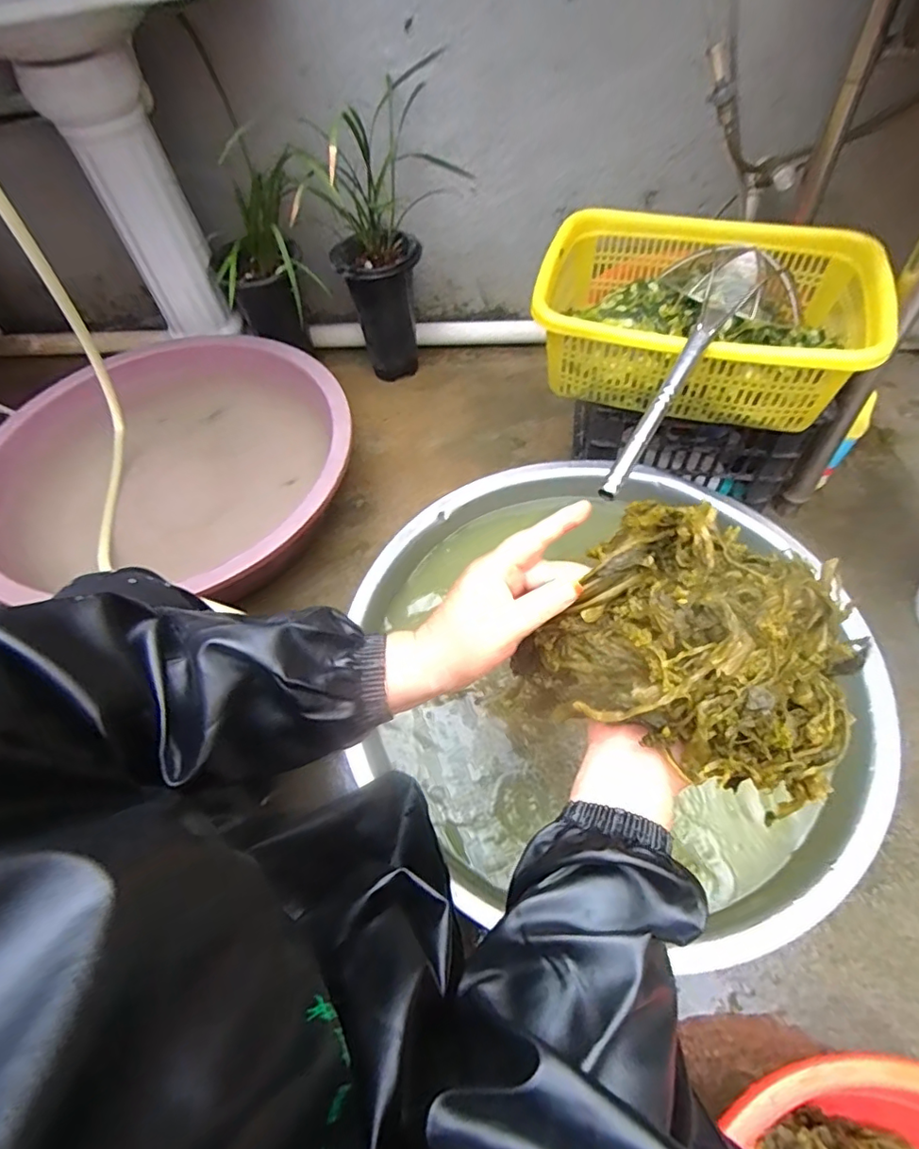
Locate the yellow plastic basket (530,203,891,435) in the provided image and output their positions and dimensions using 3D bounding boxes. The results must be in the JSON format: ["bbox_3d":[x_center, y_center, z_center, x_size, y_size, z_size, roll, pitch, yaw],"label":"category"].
[{"bbox_3d":[0.334,-0.365,0.773,0.426,0.138,0.287,15,59,13],"label":"yellow plastic basket"}]

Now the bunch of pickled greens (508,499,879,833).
[{"bbox_3d":[0.155,0.046,0.361,0.204,0.088,0.151,20,61,16],"label":"bunch of pickled greens"}]

